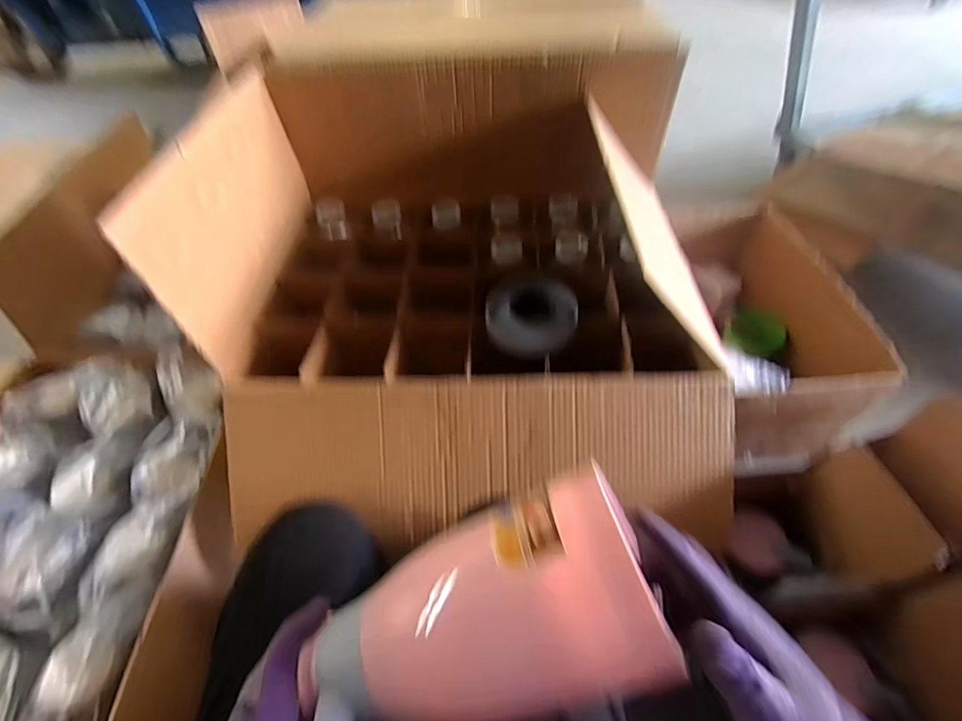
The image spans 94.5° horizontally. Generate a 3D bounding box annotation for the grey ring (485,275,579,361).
[{"bbox_3d":[0.079,-0.075,0.685,0.132,0.051,0.141,-2,50,3],"label":"grey ring"}]

